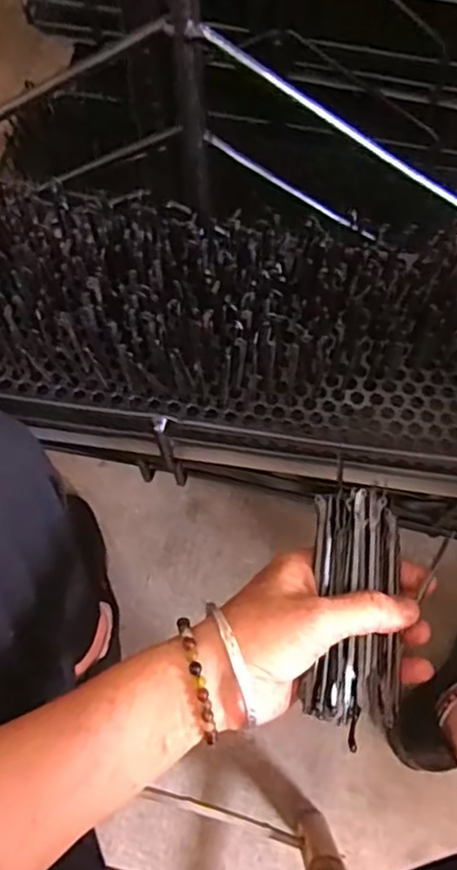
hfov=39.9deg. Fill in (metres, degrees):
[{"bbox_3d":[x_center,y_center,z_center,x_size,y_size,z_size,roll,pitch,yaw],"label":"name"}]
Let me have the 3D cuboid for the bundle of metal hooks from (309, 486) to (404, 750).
[{"bbox_3d":[0.069,0.088,0.334,0.049,0.022,0.130,6,74,4],"label":"bundle of metal hooks"}]

